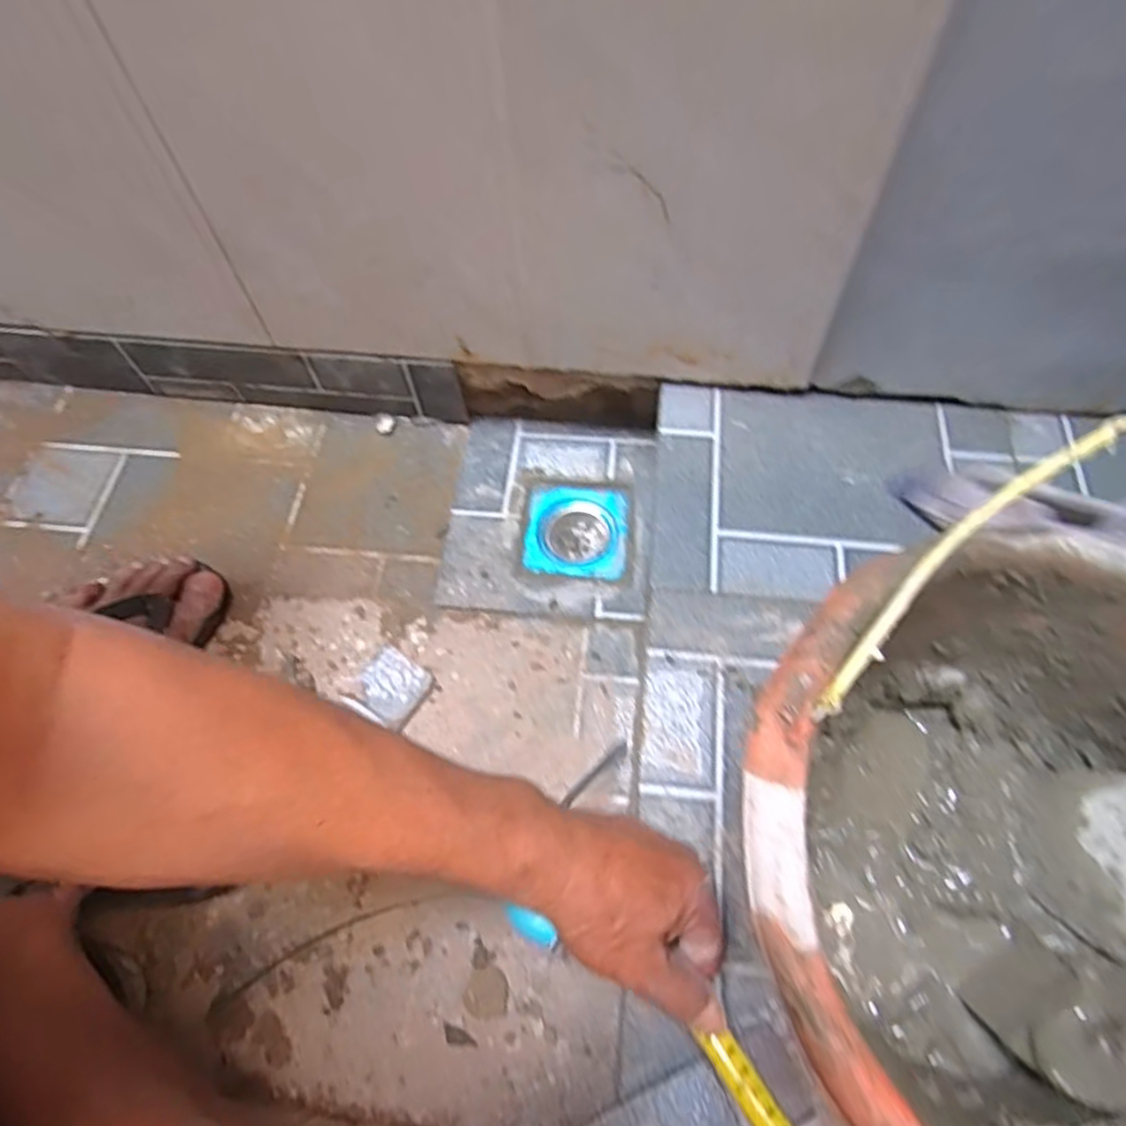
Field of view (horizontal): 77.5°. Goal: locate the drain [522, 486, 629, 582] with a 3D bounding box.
[{"bbox_3d":[0.015,-0.023,0.706,0.103,0.042,0.106,4,62,5],"label":"drain"}]

